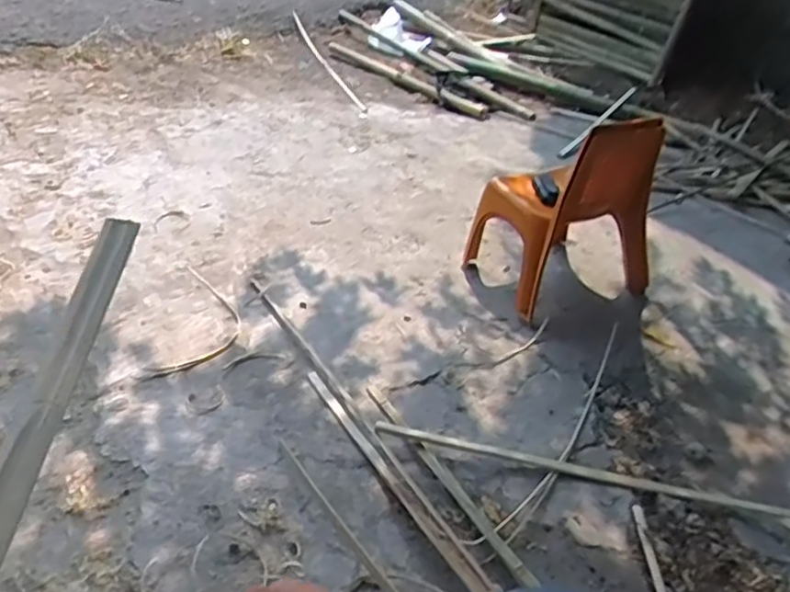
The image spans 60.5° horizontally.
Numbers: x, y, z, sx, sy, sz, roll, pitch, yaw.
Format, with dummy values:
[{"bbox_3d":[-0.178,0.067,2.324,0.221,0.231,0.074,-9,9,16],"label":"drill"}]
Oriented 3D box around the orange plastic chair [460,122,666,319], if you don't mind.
[{"bbox_3d":[0.438,-0.252,1.733,0.481,0.434,0.354,-15,37,-32],"label":"orange plastic chair"}]

